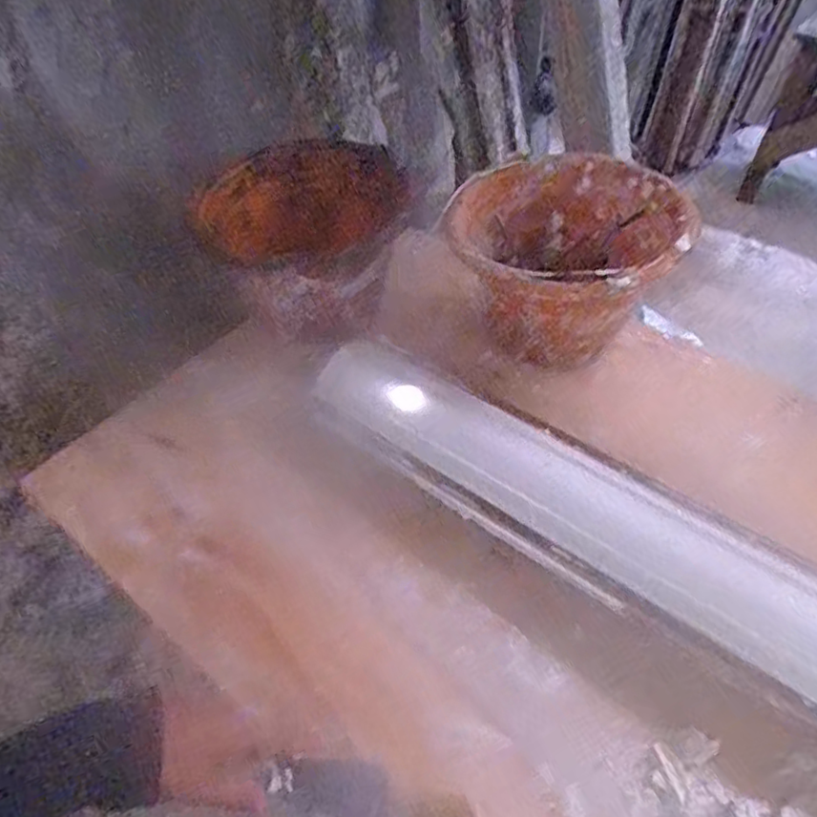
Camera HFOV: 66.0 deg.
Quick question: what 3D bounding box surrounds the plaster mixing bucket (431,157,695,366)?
[{"bbox_3d":[0.170,-0.165,0.705,0.236,0.140,0.224,-2,50,3],"label":"plaster mixing bucket"}]

